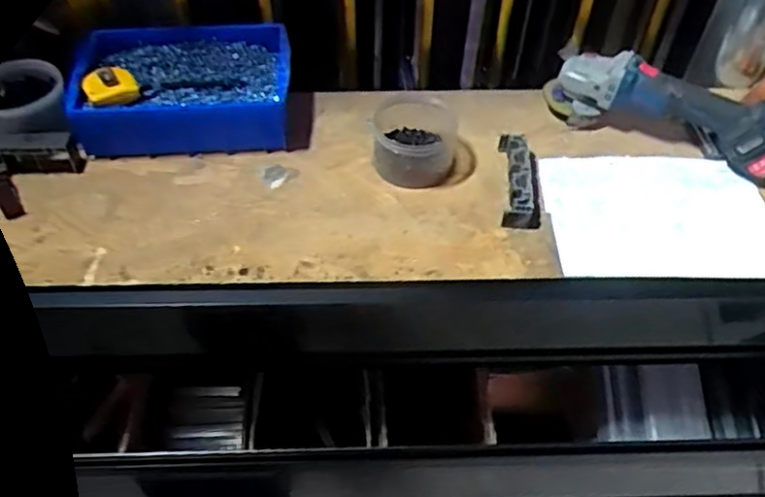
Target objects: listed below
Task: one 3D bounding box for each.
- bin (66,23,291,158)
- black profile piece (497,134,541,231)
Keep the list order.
[{"bbox_3d":[-0.283,-0.240,0.983,0.292,0.086,0.208,-3,51,-5],"label":"bin"},{"bbox_3d":[0.190,-0.094,0.932,0.054,0.045,0.162,4,51,2],"label":"black profile piece"}]

